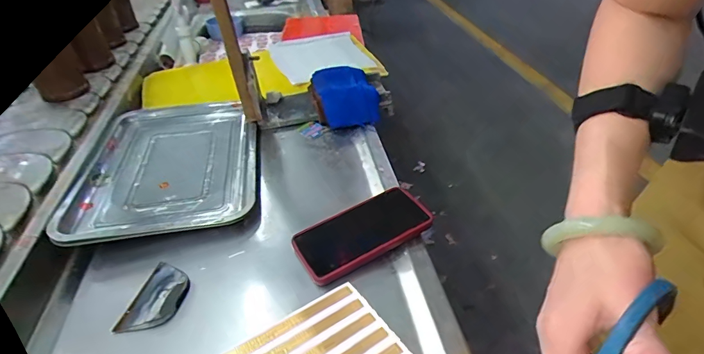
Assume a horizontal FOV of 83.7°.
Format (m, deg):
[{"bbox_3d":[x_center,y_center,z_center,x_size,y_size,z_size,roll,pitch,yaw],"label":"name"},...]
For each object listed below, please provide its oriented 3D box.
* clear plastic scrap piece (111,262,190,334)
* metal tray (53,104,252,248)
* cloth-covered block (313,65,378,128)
[{"bbox_3d":[-0.220,0.134,0.445,0.061,0.016,0.085,4,40,7],"label":"clear plastic scrap piece"},{"bbox_3d":[-0.288,-0.026,0.624,0.262,0.028,0.333,-7,40,-7],"label":"metal tray"},{"bbox_3d":[-0.011,-0.150,0.733,0.112,0.058,0.156,-10,40,-10],"label":"cloth-covered block"}]

